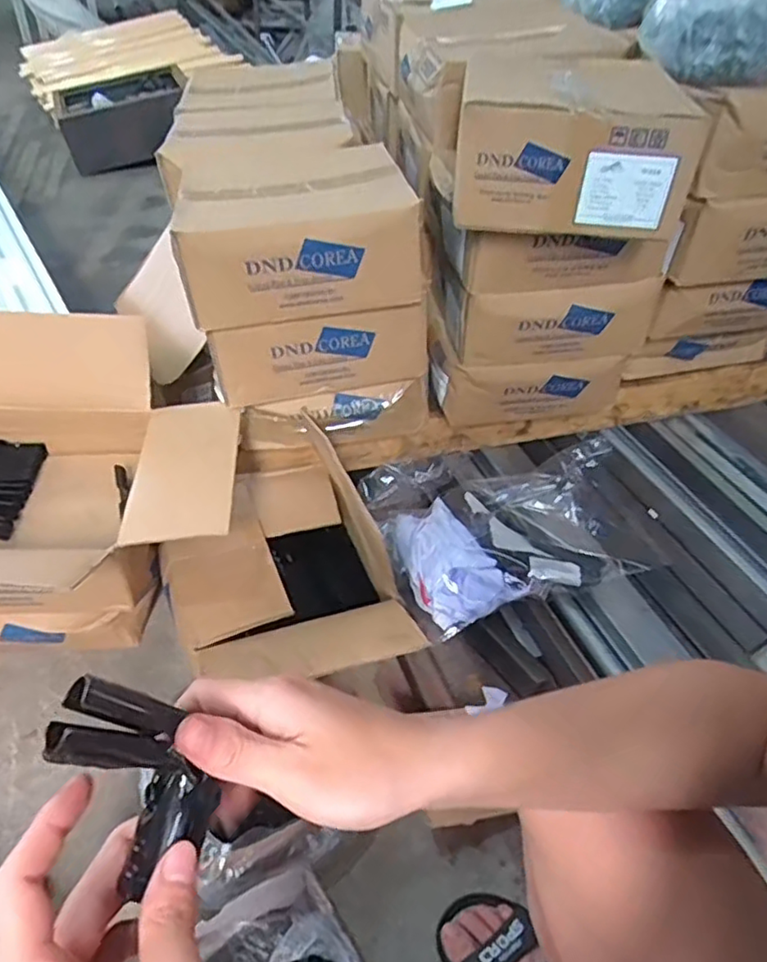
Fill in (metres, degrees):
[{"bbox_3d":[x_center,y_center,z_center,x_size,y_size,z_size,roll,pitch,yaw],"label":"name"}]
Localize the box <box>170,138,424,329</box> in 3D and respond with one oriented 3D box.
[{"bbox_3d":[-0.124,-0.357,0.904,0.306,0.148,0.269,-5,43,-10],"label":"box"}]

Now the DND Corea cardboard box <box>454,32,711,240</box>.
[{"bbox_3d":[0.245,-0.457,0.865,0.272,0.147,0.326,8,43,4],"label":"DND Corea cardboard box"}]

